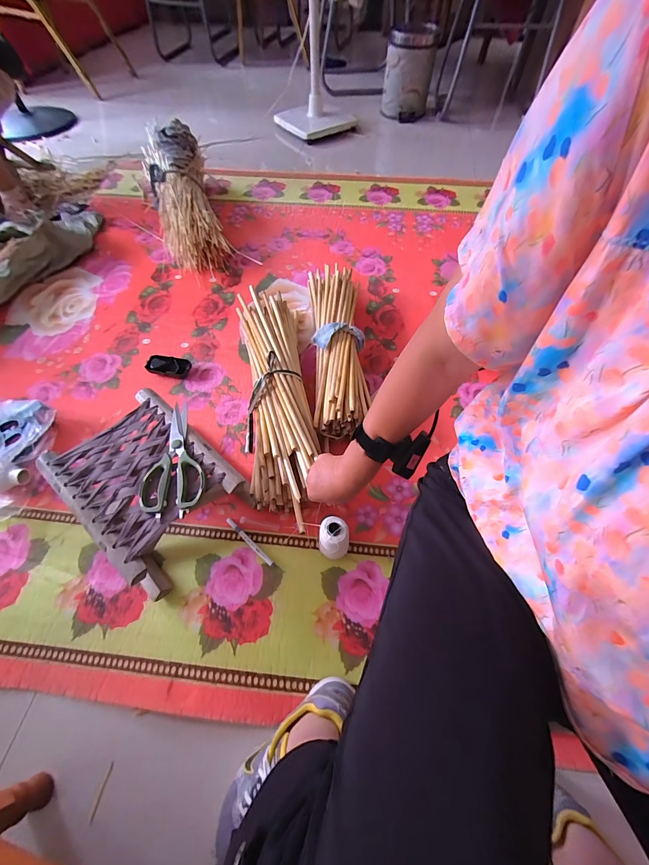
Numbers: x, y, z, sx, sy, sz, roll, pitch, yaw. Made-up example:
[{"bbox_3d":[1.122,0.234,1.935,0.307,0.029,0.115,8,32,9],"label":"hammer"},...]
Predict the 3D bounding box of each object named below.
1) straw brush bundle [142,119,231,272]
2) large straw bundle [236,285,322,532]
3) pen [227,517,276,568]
[{"bbox_3d":[-0.480,-0.803,1.136,0.209,0.183,0.604,-18,77,-10],"label":"straw brush bundle"},{"bbox_3d":[-0.124,-0.138,0.796,0.144,0.114,0.681,-8,59,-5],"label":"large straw bundle"},{"bbox_3d":[-0.147,0.214,0.649,0.133,0.010,0.011,39,68,18],"label":"pen"}]

